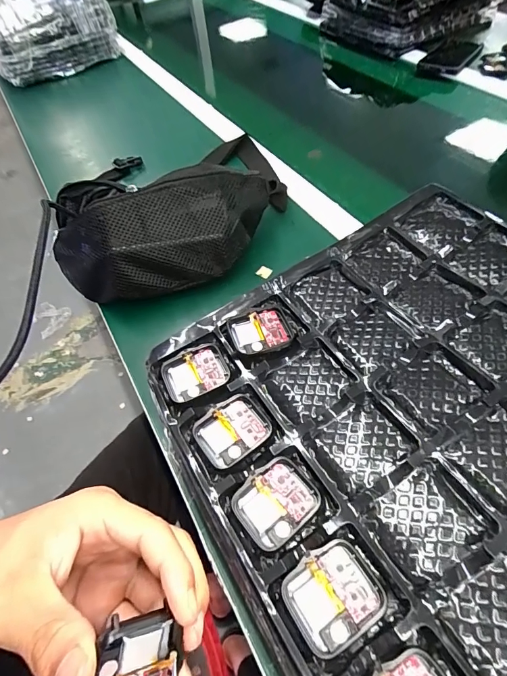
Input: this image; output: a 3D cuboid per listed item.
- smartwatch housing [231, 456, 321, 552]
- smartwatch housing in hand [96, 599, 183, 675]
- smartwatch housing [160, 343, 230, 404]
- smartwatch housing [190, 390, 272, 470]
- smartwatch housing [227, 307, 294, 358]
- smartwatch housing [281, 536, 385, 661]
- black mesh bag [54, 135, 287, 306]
[{"bbox_3d":[0.013,0.091,0.211,0.042,0.008,0.037,-36,59,-18],"label":"smartwatch housing"},{"bbox_3d":[-0.047,0.139,0.158,0.005,0.036,0.044,4,87,52],"label":"smartwatch housing in hand"},{"bbox_3d":[-0.039,0.026,0.264,0.044,0.011,0.036,-24,56,-11],"label":"smartwatch housing"},{"bbox_3d":[-0.012,0.057,0.237,0.043,0.007,0.036,-35,58,-18],"label":"smartwatch housing"},{"bbox_3d":[0.006,-0.004,0.273,0.043,0.005,0.036,-18,55,-7],"label":"smartwatch housing"},{"bbox_3d":[0.038,0.123,0.183,0.043,0.007,0.037,-30,57,-15],"label":"smartwatch housing"},{"bbox_3d":[-0.088,-0.140,0.447,0.294,0.104,0.132,-22,55,-9],"label":"black mesh bag"}]

